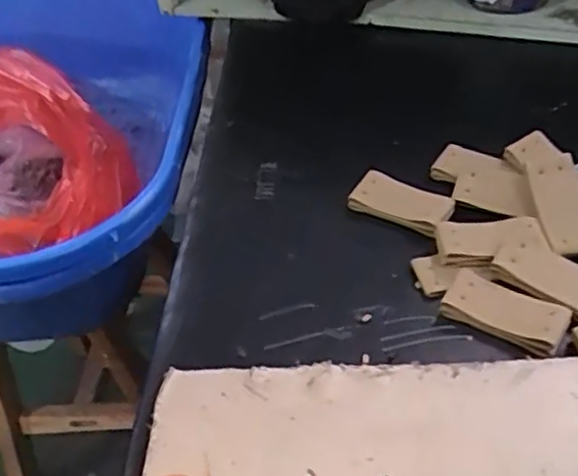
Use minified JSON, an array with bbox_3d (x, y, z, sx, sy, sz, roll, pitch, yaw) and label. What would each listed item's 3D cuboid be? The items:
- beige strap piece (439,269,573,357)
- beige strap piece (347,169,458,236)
[{"bbox_3d":[0.116,0.040,0.365,0.063,0.010,0.031,22,51,30],"label":"beige strap piece"},{"bbox_3d":[0.072,-0.022,0.430,0.060,0.017,0.028,22,51,30],"label":"beige strap piece"}]

